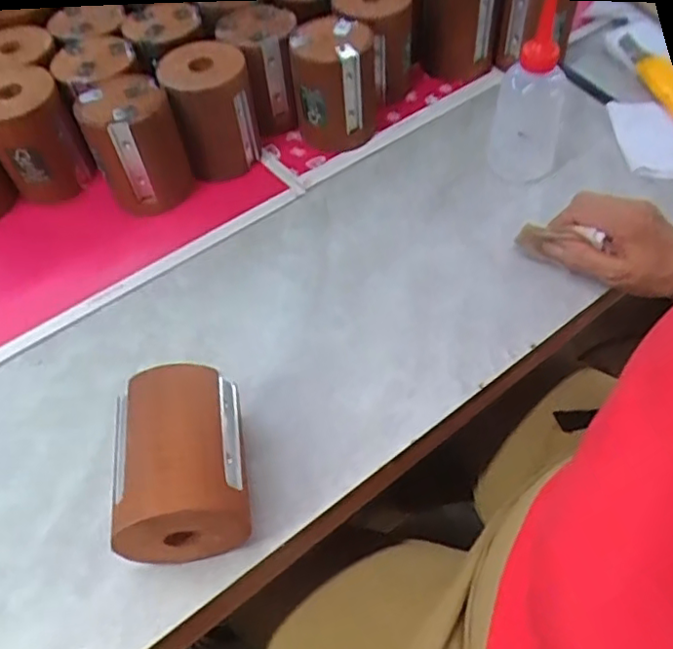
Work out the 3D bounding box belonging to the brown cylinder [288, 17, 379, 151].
[{"bbox_3d":[-0.001,-0.238,0.620,0.082,0.100,0.084,-6,51,0],"label":"brown cylinder"}]

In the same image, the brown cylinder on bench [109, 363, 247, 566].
[{"bbox_3d":[-0.095,0.089,0.392,0.074,0.078,0.098,-9,51,-3],"label":"brown cylinder on bench"}]

